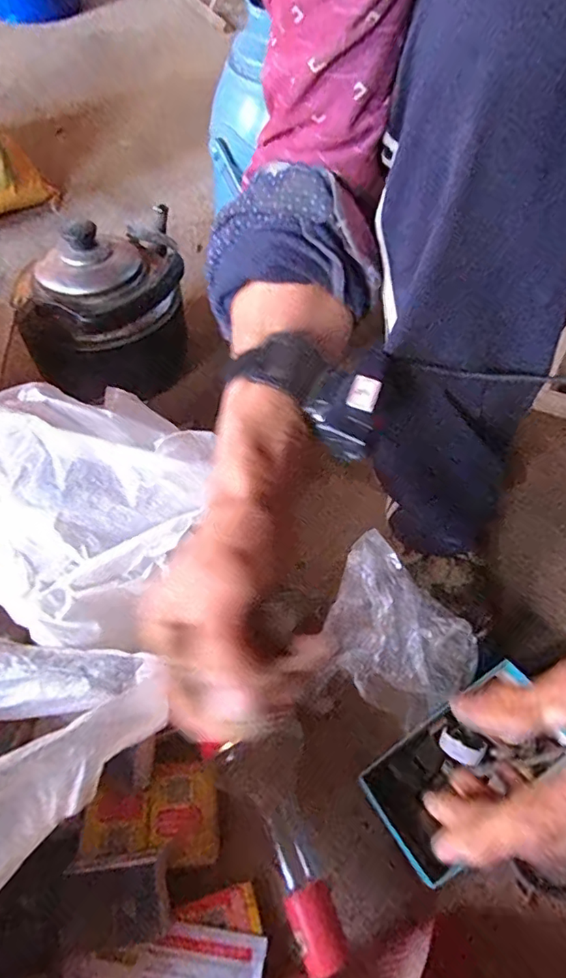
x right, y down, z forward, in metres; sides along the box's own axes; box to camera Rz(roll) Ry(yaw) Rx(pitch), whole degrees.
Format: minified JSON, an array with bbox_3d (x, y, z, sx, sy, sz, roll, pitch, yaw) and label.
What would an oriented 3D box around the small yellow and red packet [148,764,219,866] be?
[{"bbox_3d":[-0.085,0.276,0.446,0.054,0.020,0.072,-5,58,-5],"label":"small yellow and red packet"}]

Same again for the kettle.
[{"bbox_3d":[-0.226,-0.223,0.691,0.196,0.193,0.188,-14,59,-11],"label":"kettle"}]

